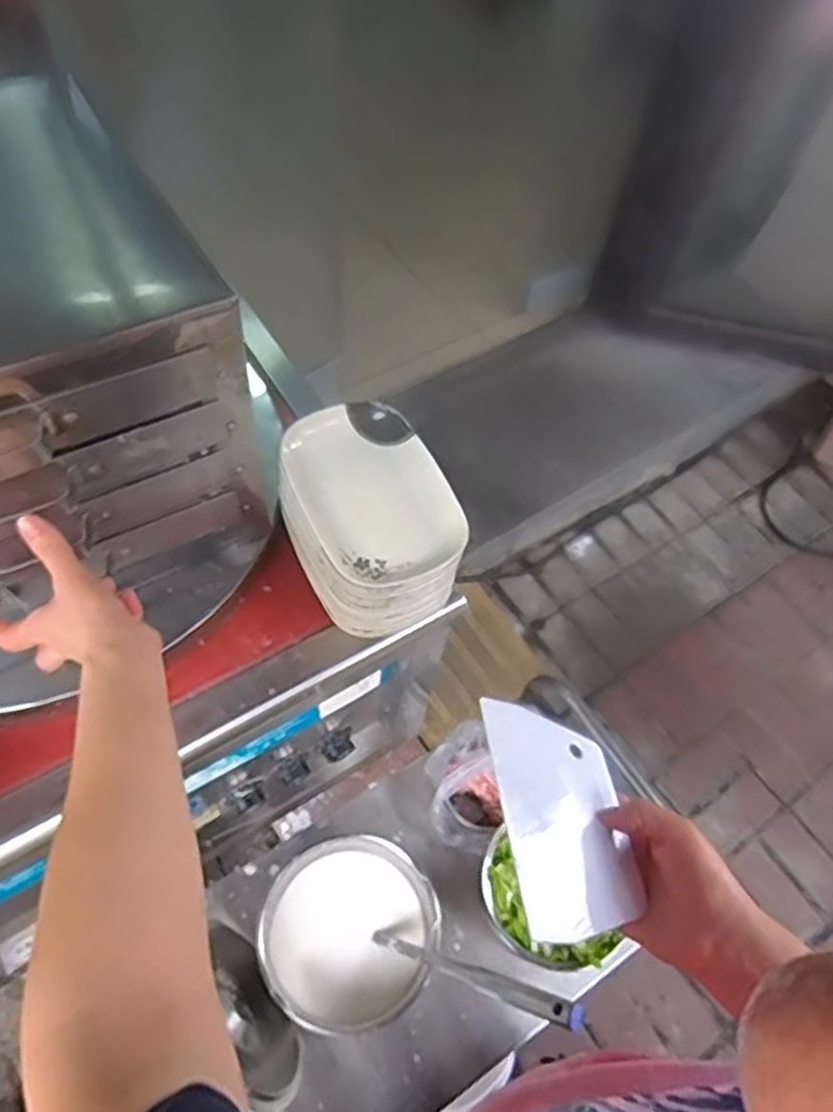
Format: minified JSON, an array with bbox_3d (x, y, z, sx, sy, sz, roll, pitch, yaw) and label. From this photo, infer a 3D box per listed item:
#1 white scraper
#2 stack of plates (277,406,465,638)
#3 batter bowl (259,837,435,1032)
[{"bbox_3d":[0.092,0.160,0.459,0.095,0.005,0.143,19,40,-27],"label":"white scraper"},{"bbox_3d":[-0.044,-0.035,0.669,0.144,0.094,0.181,-18,61,-15],"label":"stack of plates"},{"bbox_3d":[-0.070,0.399,0.791,0.171,0.077,0.177,2,58,-3],"label":"batter bowl"}]

